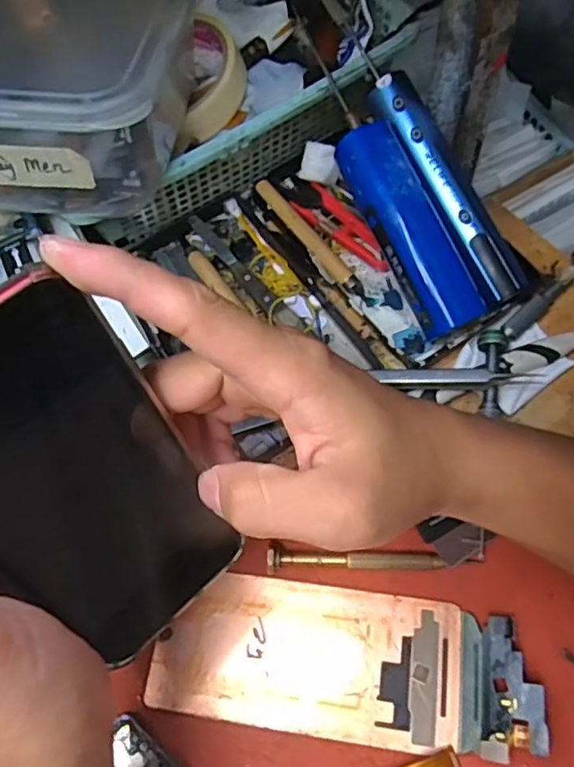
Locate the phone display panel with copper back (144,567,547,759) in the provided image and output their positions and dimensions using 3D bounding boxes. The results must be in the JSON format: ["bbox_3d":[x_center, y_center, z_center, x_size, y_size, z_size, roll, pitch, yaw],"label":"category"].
[{"bbox_3d":[0.025,0.135,0.298,0.182,0.016,0.067,5,65,9],"label":"phone display panel with copper back"}]

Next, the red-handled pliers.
[{"bbox_3d":[0.029,-0.111,0.414,0.029,0.014,0.101,-43,70,-14],"label":"red-handled pliers"}]

